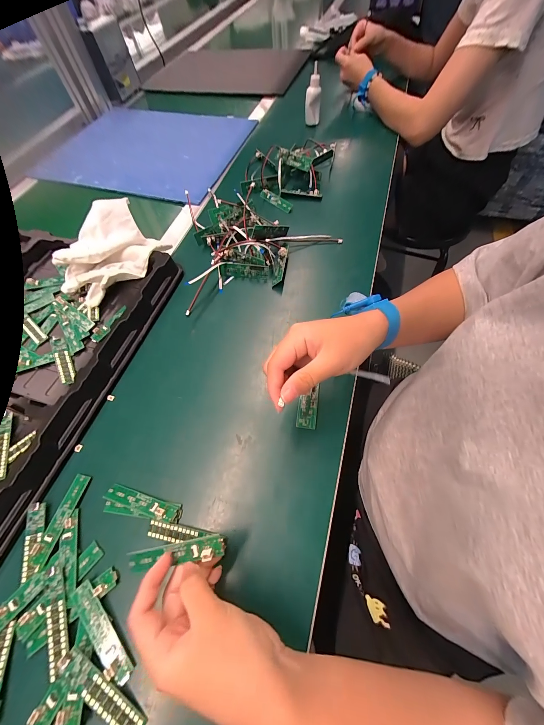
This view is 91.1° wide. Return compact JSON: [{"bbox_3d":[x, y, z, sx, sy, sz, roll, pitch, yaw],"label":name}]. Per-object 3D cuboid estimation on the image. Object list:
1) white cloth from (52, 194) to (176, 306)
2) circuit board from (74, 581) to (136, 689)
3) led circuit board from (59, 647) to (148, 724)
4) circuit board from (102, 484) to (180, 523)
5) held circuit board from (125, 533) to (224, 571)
[{"bbox_3d":[-0.262,-0.177,0.419,0.117,0.069,0.163,39,70,21],"label":"white cloth"},{"bbox_3d":[-0.152,0.238,0.236,0.084,0.004,0.018,39,70,21],"label":"circuit board"},{"bbox_3d":[-0.138,0.271,0.217,0.080,0.005,0.018,33,55,7],"label":"led circuit board"},{"bbox_3d":[-0.139,0.149,0.285,0.084,0.010,0.018,11,33,15],"label":"circuit board"},{"bbox_3d":[-0.082,0.161,0.226,0.086,0.008,0.016,-14,61,6],"label":"held circuit board"}]

